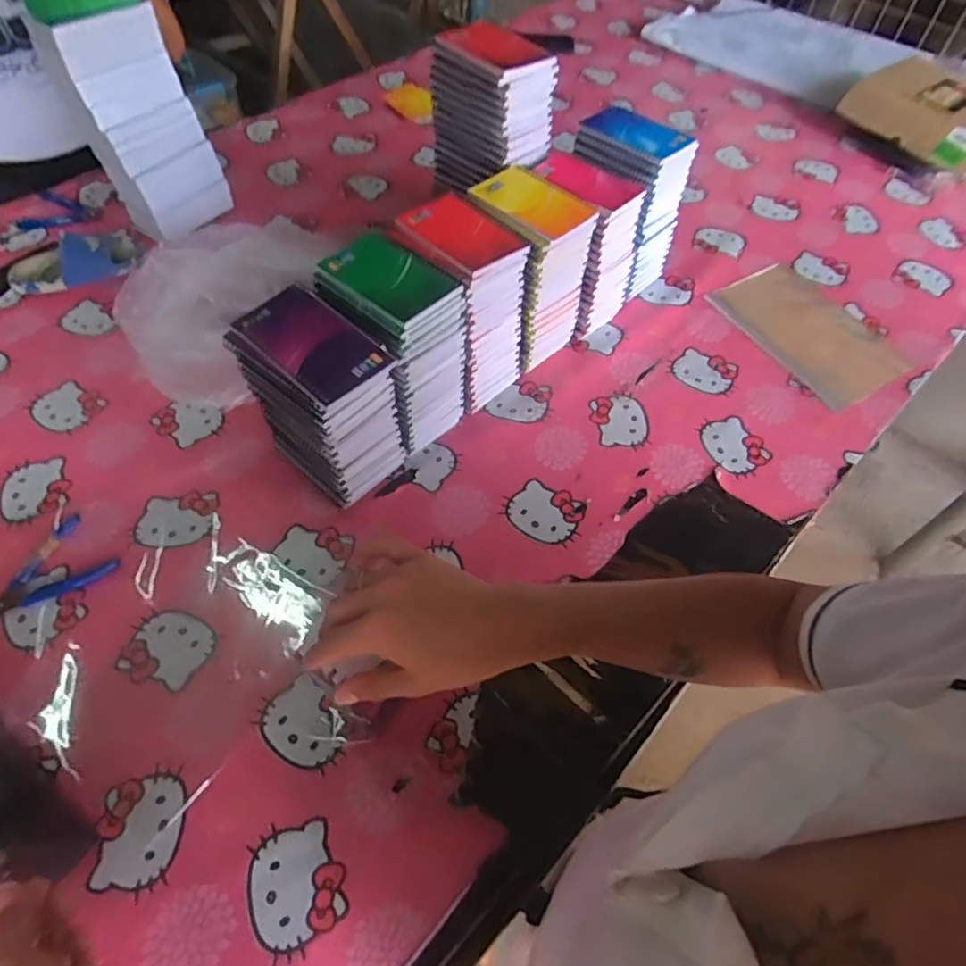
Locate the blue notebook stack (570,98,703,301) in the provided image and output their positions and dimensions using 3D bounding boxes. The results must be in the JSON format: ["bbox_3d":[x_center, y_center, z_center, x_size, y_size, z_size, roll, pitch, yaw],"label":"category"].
[{"bbox_3d":[0.201,-0.387,0.852,0.105,0.212,0.136,-34,63,-23],"label":"blue notebook stack"}]

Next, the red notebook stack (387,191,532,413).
[{"bbox_3d":[-0.026,-0.209,0.726,0.100,0.198,0.138,-37,64,-24],"label":"red notebook stack"}]

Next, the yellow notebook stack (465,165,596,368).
[{"bbox_3d":[0.047,-0.260,0.759,0.129,0.201,0.110,40,63,22],"label":"yellow notebook stack"}]

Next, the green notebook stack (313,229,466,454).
[{"bbox_3d":[-0.097,-0.149,0.680,0.134,0.201,0.102,39,62,22],"label":"green notebook stack"}]

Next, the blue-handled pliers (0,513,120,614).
[{"bbox_3d":[-0.451,0.086,0.625,0.116,0.007,0.088,-32,62,-22],"label":"blue-handled pliers"}]

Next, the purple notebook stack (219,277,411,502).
[{"bbox_3d":[-0.162,-0.082,0.637,0.149,0.191,0.097,33,60,19],"label":"purple notebook stack"}]

